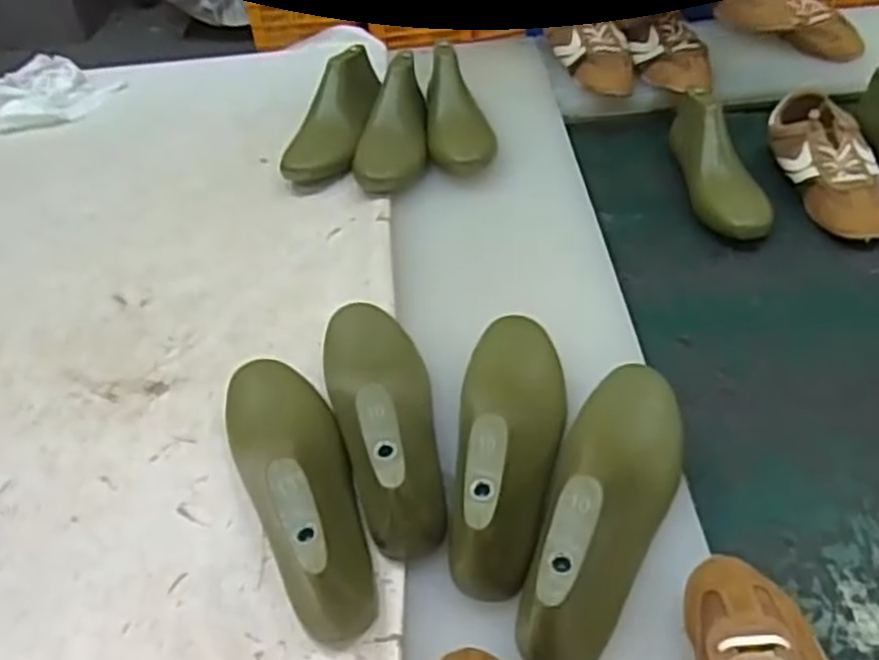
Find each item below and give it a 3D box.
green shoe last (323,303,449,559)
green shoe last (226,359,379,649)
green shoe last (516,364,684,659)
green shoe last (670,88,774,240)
[{"bbox_3d":[-0.048,0.054,0.646,0.087,0.089,0.263,-11,42,-4],"label":"green shoe last"},{"bbox_3d":[-0.110,0.103,0.615,0.082,0.095,0.273,-20,43,-14],"label":"green shoe last"},{"bbox_3d":[0.122,0.108,0.566,0.087,0.087,0.269,11,45,19],"label":"green shoe last"},{"bbox_3d":[0.340,-0.203,0.974,0.078,0.089,0.241,-8,53,0],"label":"green shoe last"}]

